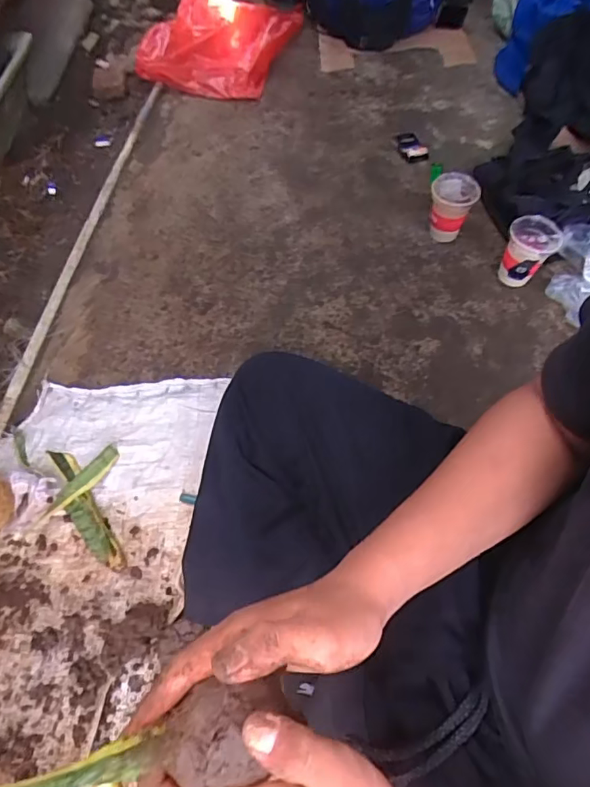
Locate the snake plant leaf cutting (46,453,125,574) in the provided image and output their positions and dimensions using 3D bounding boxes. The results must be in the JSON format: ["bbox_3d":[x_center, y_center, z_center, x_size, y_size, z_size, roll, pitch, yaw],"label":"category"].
[{"bbox_3d":[-0.313,0.170,0.760,0.041,0.028,0.228,-30,62,-19],"label":"snake plant leaf cutting"}]

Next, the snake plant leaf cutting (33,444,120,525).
[{"bbox_3d":[-0.322,0.138,0.778,0.029,0.032,0.146,34,63,20],"label":"snake plant leaf cutting"}]

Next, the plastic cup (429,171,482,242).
[{"bbox_3d":[0.315,-0.372,1.048,0.087,0.114,0.087,0,57,0],"label":"plastic cup"}]

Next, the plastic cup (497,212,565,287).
[{"bbox_3d":[0.440,-0.267,0.974,0.087,0.111,0.086,0,57,0],"label":"plastic cup"}]

